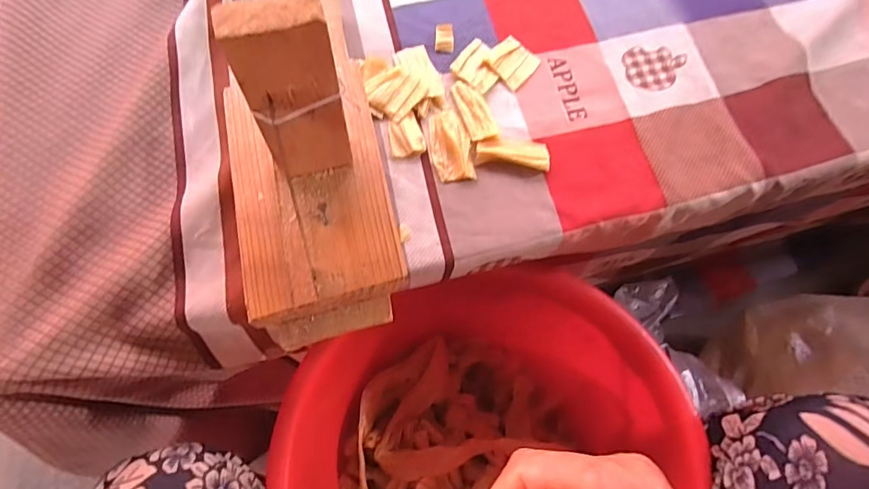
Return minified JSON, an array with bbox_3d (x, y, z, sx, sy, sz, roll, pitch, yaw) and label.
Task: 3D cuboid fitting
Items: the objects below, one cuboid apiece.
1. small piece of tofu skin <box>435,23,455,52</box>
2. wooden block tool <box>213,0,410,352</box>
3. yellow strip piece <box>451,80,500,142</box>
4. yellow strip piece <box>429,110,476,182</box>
[{"bbox_3d":[0.008,-0.161,0.373,0.014,0.006,0.025,2,69,-2],"label":"small piece of tofu skin"},{"bbox_3d":[-0.068,-0.038,0.247,0.084,0.147,0.150,-13,71,-7],"label":"wooden block tool"},{"bbox_3d":[0.030,-0.099,0.347,0.021,0.005,0.055,-16,71,-8],"label":"yellow strip piece"},{"bbox_3d":[0.012,-0.071,0.337,0.028,0.008,0.054,-4,70,-4],"label":"yellow strip piece"}]

